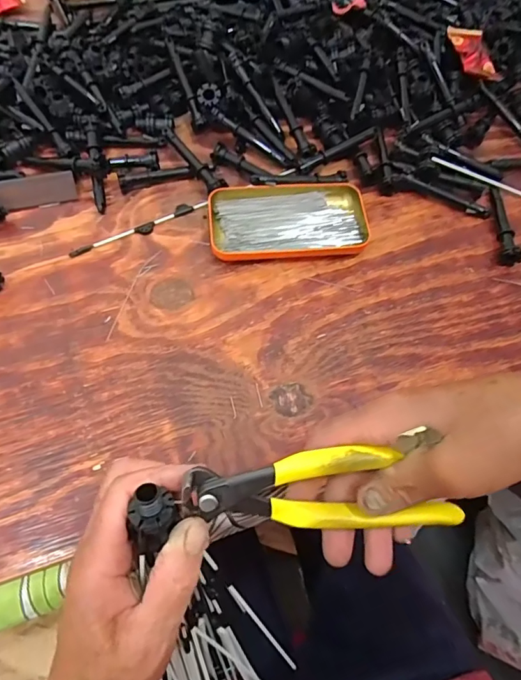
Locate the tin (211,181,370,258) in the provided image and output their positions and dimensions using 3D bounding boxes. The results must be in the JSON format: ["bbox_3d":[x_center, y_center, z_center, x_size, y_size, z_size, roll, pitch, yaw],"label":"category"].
[{"bbox_3d":[0.026,-0.110,0.430,0.143,0.017,0.076,-7,65,-7],"label":"tin"}]

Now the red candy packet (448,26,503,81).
[{"bbox_3d":[0.229,-0.309,0.505,0.041,0.022,0.081,-4,64,-6],"label":"red candy packet"}]

